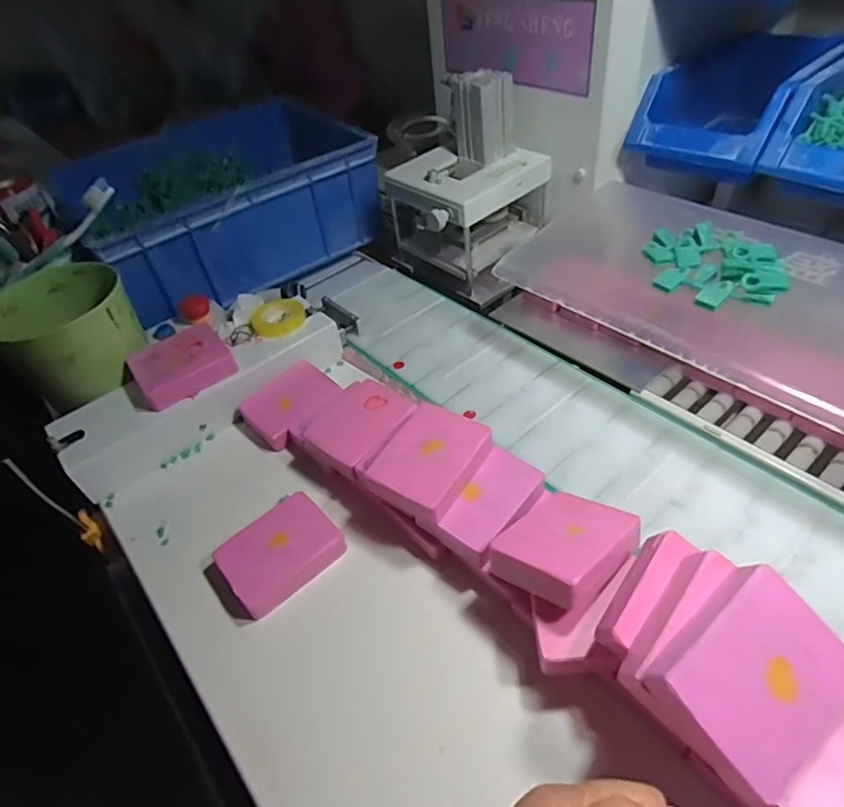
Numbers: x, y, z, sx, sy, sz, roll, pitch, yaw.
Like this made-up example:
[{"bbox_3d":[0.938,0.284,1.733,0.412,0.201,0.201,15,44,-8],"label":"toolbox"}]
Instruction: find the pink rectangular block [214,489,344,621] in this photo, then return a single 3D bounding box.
[{"bbox_3d":[-0.100,0.105,0.394,0.076,0.031,0.056,-35,50,-24],"label":"pink rectangular block"}]

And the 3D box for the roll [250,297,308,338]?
[{"bbox_3d":[-0.137,-0.083,0.537,0.051,0.012,0.052,-5,45,5],"label":"roll"}]

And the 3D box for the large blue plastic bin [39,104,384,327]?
[{"bbox_3d":[-0.249,-0.257,0.702,0.337,0.116,0.275,-32,49,-22],"label":"large blue plastic bin"}]

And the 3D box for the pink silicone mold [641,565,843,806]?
[{"bbox_3d":[0.142,0.116,0.240,0.082,0.023,0.061,-32,72,-22],"label":"pink silicone mold"}]

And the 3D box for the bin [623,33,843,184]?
[{"bbox_3d":[0.299,-0.281,0.519,0.188,0.079,0.126,-34,50,-23],"label":"bin"}]

